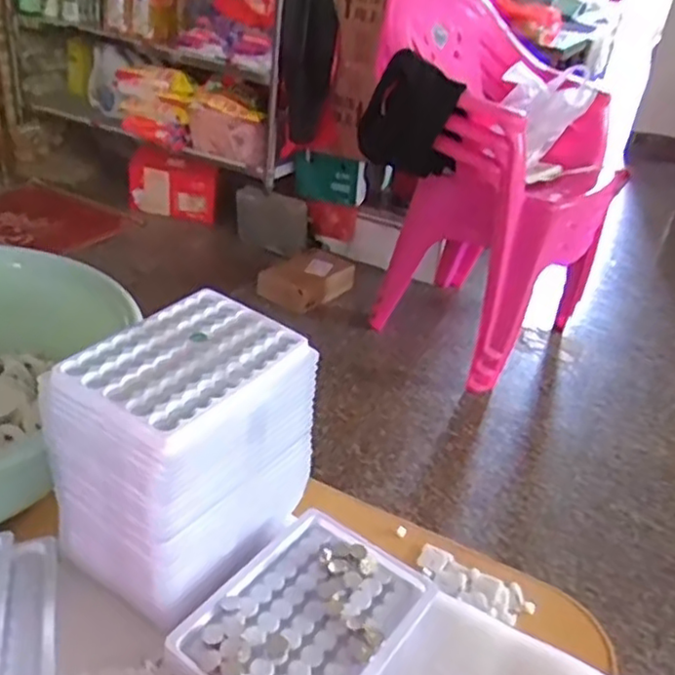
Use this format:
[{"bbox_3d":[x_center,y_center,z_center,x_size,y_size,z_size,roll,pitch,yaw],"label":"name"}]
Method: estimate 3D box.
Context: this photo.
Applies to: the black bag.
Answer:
[{"bbox_3d":[0.183,-0.569,1.774,0.146,0.281,0.308,-6,34,-21],"label":"black bag"}]

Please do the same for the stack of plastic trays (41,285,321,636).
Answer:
[{"bbox_3d":[-0.088,0.066,0.415,0.094,0.130,0.138,25,36,26],"label":"stack of plastic trays"}]

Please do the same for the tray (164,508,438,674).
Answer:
[{"bbox_3d":[-0.016,0.157,0.385,0.097,0.014,0.127,25,36,25],"label":"tray"}]

